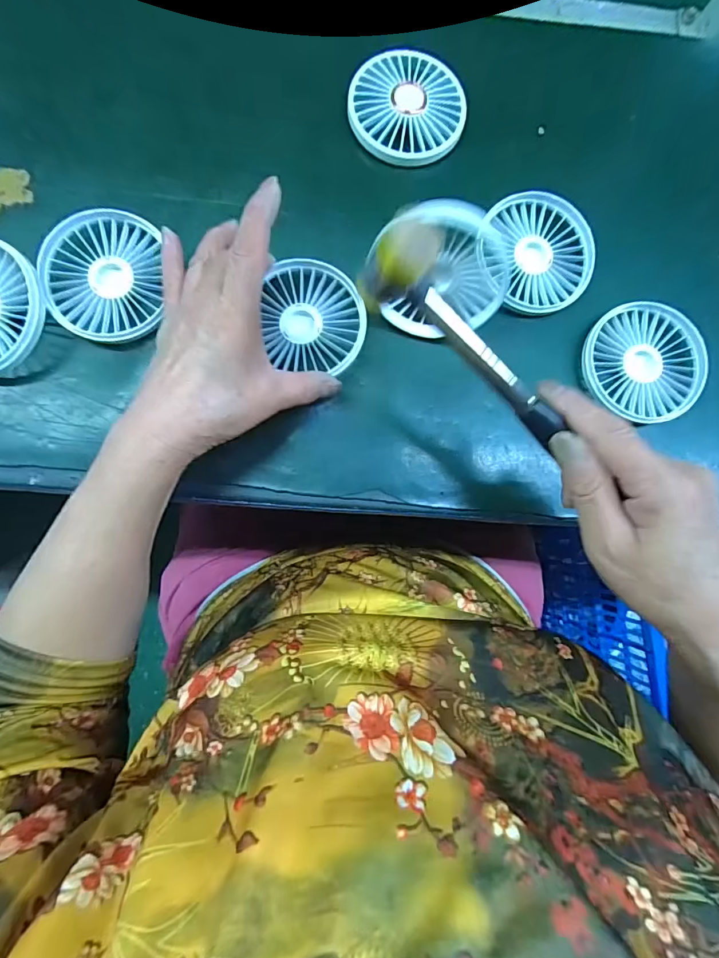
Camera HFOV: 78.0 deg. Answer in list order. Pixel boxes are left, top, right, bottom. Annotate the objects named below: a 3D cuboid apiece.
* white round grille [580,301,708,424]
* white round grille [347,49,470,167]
[{"bbox_3d":[0.206,-0.085,0.325,0.084,0.012,0.086,0,85,-3],"label":"white round grille"},{"bbox_3d":[0.036,-0.281,0.334,0.086,0.011,0.084,0,85,-3],"label":"white round grille"}]

